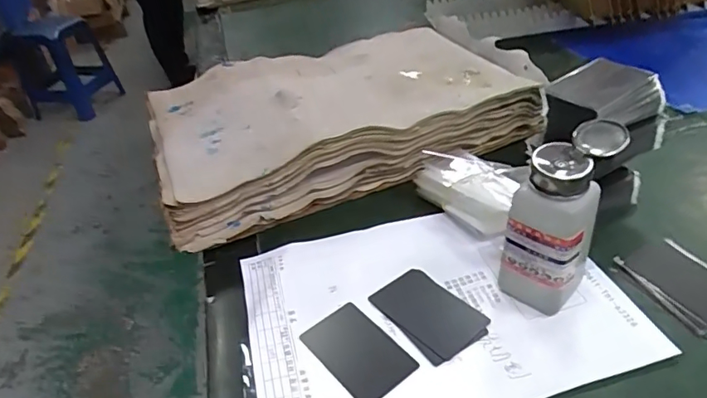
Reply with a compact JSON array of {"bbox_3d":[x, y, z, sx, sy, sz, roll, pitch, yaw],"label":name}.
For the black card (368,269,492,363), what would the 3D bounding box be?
[{"bbox_3d":[0.061,0.092,0.421,0.054,0.005,0.088,-29,39,-26],"label":"black card"}]

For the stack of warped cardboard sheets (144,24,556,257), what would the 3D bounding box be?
[{"bbox_3d":[-0.022,-0.108,0.626,0.437,0.084,0.272,-17,38,-13],"label":"stack of warped cardboard sheets"}]

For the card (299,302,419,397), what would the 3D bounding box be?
[{"bbox_3d":[0.003,0.116,0.393,0.053,0.004,0.084,-29,42,-27],"label":"card"}]

